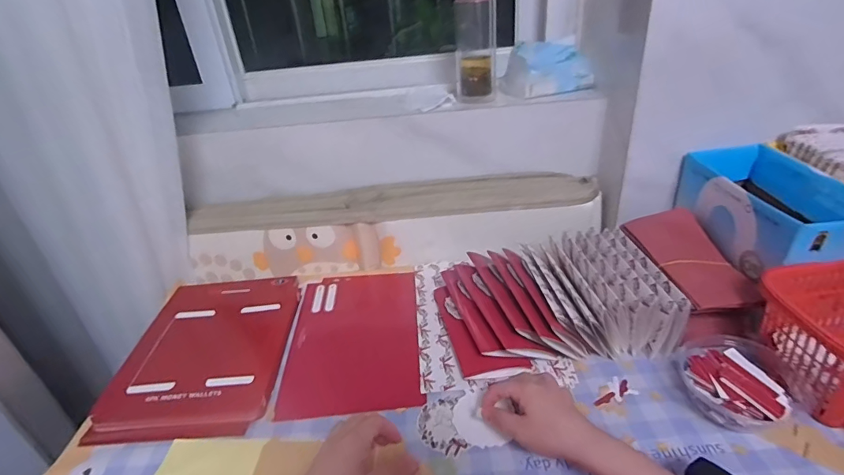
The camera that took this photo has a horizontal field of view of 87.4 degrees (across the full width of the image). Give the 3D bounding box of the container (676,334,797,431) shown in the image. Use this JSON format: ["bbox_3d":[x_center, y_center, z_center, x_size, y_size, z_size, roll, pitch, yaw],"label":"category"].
[{"bbox_3d":[0.337,0.154,0.473,0.109,0.036,0.105,8,35,22],"label":"container"}]

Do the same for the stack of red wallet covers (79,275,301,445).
[{"bbox_3d":[-0.293,0.142,0.620,0.208,0.022,0.300,-6,32,-1],"label":"stack of red wallet covers"}]

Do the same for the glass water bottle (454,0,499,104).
[{"bbox_3d":[0.088,-0.315,0.716,0.067,0.178,0.059,0,32,9],"label":"glass water bottle"}]

